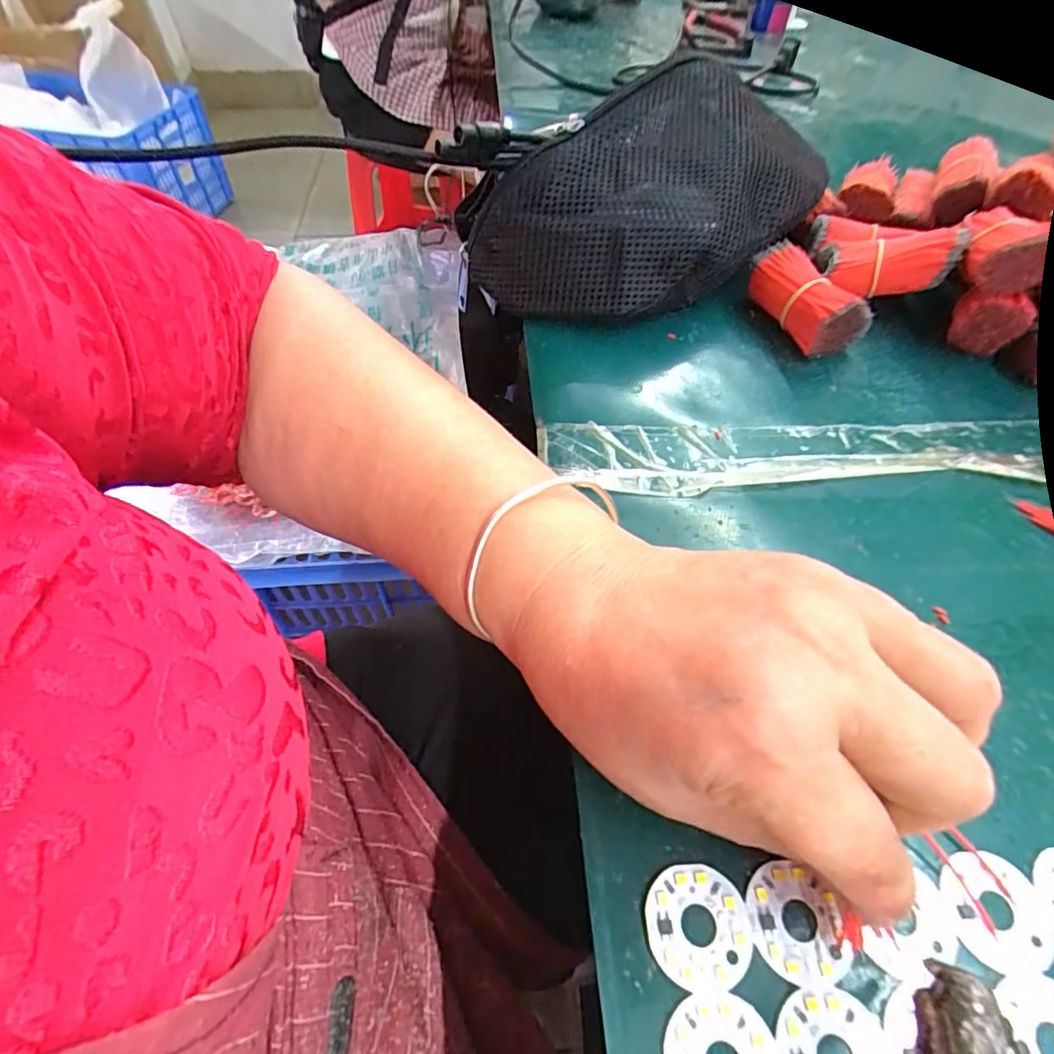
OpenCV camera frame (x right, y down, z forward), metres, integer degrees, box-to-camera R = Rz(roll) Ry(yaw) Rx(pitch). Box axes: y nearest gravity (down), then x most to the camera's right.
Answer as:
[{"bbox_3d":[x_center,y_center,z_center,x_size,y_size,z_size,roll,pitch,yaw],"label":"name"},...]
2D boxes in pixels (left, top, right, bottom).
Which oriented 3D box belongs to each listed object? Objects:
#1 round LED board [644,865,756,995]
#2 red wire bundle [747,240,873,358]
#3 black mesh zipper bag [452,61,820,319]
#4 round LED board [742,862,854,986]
[{"bbox_3d":[0.051,0.118,0.164,0.030,0.004,0.030,1,55,-2],"label":"round LED board"},{"bbox_3d":[0.161,-0.134,0.328,0.037,0.036,0.070,-20,58,-16],"label":"red wire bundle"},{"bbox_3d":[0.066,-0.194,0.333,0.189,0.090,0.107,-17,57,-14],"label":"black mesh zipper bag"},{"bbox_3d":[0.080,0.118,0.165,0.028,0.004,0.029,1,55,-1],"label":"round LED board"}]

